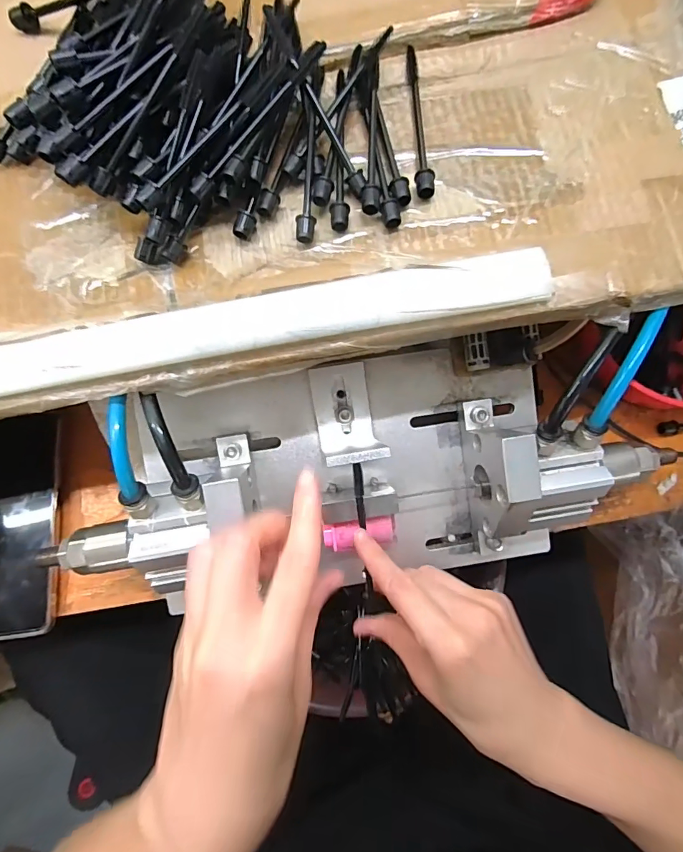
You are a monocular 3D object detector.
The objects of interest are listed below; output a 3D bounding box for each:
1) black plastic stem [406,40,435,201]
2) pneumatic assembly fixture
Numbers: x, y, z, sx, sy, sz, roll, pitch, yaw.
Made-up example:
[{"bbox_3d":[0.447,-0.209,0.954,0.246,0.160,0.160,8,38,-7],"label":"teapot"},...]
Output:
[{"bbox_3d":[0.043,-0.172,0.243,0.010,0.010,0.099,-2,74,-1],"label":"black plastic stem"},{"bbox_3d":[0.013,0.028,0.282,0.338,0.089,0.149,-3,81,1],"label":"pneumatic assembly fixture"}]

